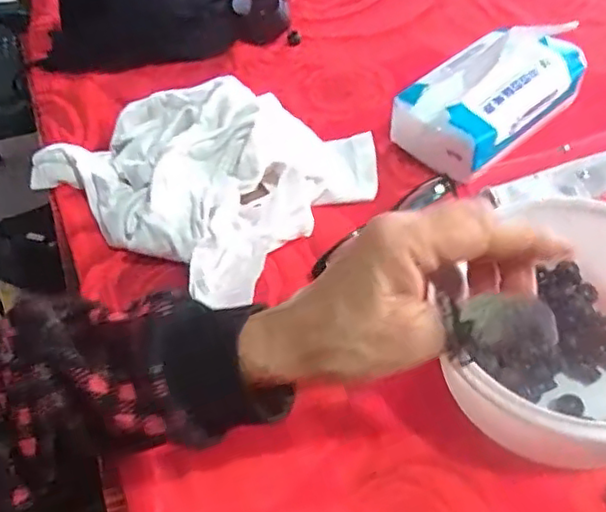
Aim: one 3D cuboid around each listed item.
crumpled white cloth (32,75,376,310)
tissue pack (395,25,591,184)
[{"bbox_3d":[-0.080,-0.091,0.541,0.255,0.056,0.216,29,58,28],"label":"crumpled white cloth"},{"bbox_3d":[0.159,-0.142,0.546,0.170,0.076,0.090,-37,55,-24],"label":"tissue pack"}]

